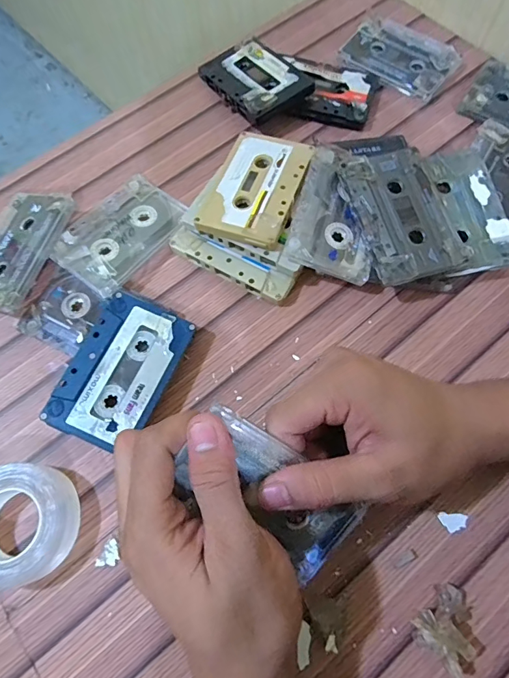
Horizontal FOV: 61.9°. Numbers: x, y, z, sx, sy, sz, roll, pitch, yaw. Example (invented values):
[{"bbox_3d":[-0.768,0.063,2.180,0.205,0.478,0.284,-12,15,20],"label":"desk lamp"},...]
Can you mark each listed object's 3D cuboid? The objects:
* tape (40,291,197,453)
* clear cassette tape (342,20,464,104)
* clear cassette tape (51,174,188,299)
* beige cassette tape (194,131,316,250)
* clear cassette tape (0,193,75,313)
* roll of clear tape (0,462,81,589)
[{"bbox_3d":[-0.088,0.020,0.284,0.060,0.010,0.100,23,71,10],"label":"tape"},{"bbox_3d":[0.137,-0.267,0.396,0.099,0.006,0.067,37,74,14],"label":"clear cassette tape"},{"bbox_3d":[-0.105,-0.085,0.334,0.061,0.014,0.100,32,73,13],"label":"clear cassette tape"},{"bbox_3d":[0.003,-0.117,0.325,0.065,0.009,0.103,17,66,14],"label":"beige cassette tape"},{"bbox_3d":[-0.185,-0.070,0.325,0.065,0.011,0.099,13,69,21],"label":"clear cassette tape"},{"bbox_3d":[-0.150,0.113,0.261,0.072,0.022,0.067,-1,69,1],"label":"roll of clear tape"}]

